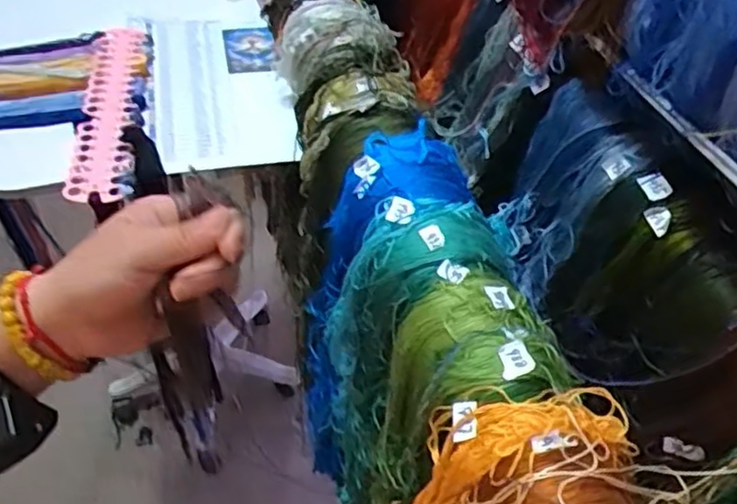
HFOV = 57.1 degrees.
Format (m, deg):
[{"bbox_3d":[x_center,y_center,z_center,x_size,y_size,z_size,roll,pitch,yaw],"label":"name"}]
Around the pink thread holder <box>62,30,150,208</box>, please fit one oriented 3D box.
[{"bbox_3d":[-0.270,-0.151,0.708,0.058,0.013,0.254,-4,52,-6],"label":"pink thread holder"}]

